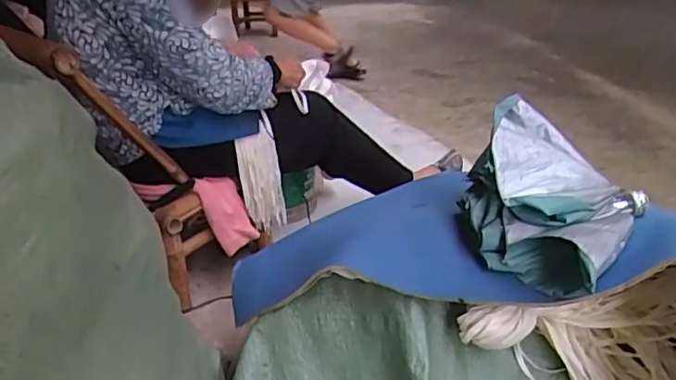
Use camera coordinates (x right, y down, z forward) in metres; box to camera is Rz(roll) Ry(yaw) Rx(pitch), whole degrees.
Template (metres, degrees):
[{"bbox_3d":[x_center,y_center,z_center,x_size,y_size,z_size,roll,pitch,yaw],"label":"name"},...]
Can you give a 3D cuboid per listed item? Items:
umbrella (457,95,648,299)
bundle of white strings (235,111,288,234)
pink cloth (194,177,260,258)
[{"bbox_3d":[0.270,0.008,0.796,0.228,0.157,0.215,15,36,32],"label":"umbrella"},{"bbox_3d":[-0.164,-0.018,1.259,0.086,0.288,0.035,-18,40,-14],"label":"bundle of white strings"},{"bbox_3d":[-0.233,0.047,1.230,0.027,0.186,0.094,8,43,45],"label":"pink cloth"}]

